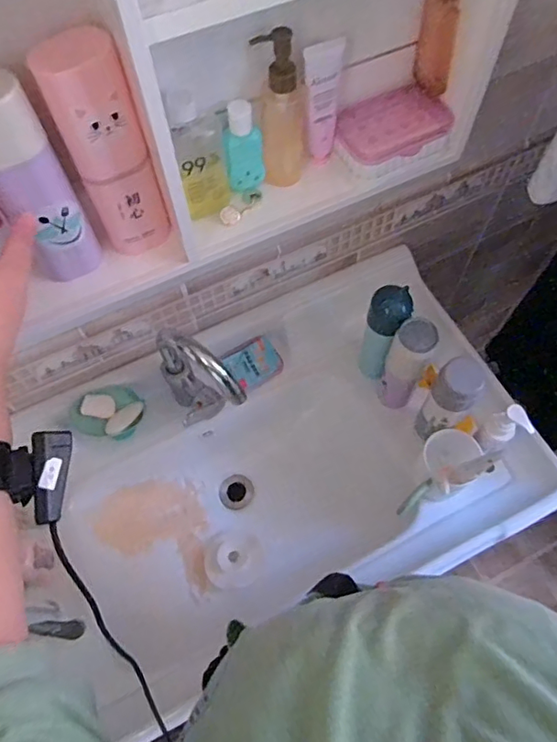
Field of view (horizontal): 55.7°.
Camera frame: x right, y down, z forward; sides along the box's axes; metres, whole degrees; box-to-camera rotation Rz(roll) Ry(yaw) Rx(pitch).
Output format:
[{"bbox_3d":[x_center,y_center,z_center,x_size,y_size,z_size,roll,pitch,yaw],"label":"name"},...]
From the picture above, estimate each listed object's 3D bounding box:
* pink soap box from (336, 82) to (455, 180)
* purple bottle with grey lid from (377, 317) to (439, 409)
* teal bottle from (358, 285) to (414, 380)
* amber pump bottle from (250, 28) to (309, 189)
[{"bbox_3d":[0.126,-0.264,0.583,0.122,0.041,0.076,-29,67,-12],"label":"pink soap box"},{"bbox_3d":[0.183,-0.004,0.774,0.052,0.192,0.053,27,68,14],"label":"purple bottle with grey lid"},{"bbox_3d":[0.157,-0.049,0.798,0.055,0.191,0.056,18,66,10],"label":"teal bottle"},{"bbox_3d":[0.003,-0.253,0.524,0.046,0.148,0.039,13,65,8],"label":"amber pump bottle"}]

